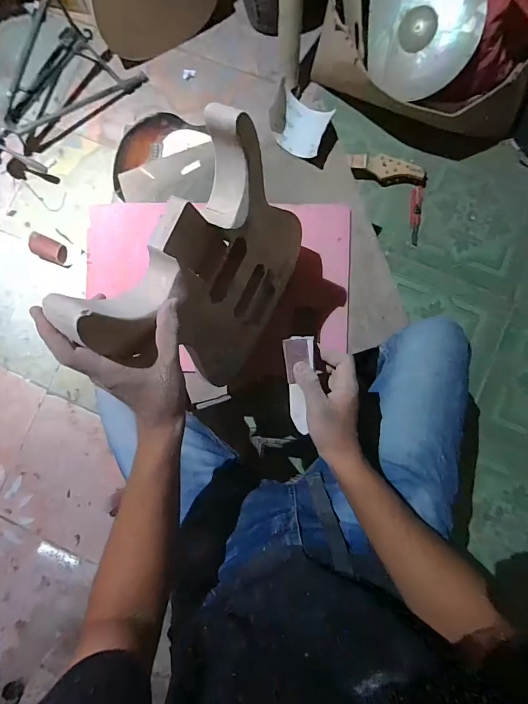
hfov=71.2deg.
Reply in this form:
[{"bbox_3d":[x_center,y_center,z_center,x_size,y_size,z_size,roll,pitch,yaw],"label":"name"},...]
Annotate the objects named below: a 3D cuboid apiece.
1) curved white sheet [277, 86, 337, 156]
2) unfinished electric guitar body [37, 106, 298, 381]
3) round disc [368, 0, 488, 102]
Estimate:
[{"bbox_3d":[0.075,-0.446,0.725,0.120,0.041,0.097,34,84,6],"label":"curved white sheet"},{"bbox_3d":[-0.043,-0.096,0.477,0.042,0.367,0.262,26,87,19],"label":"unfinished electric guitar body"},{"bbox_3d":[0.398,-0.804,0.925,0.260,0.040,0.278,12,120,20],"label":"round disc"}]

